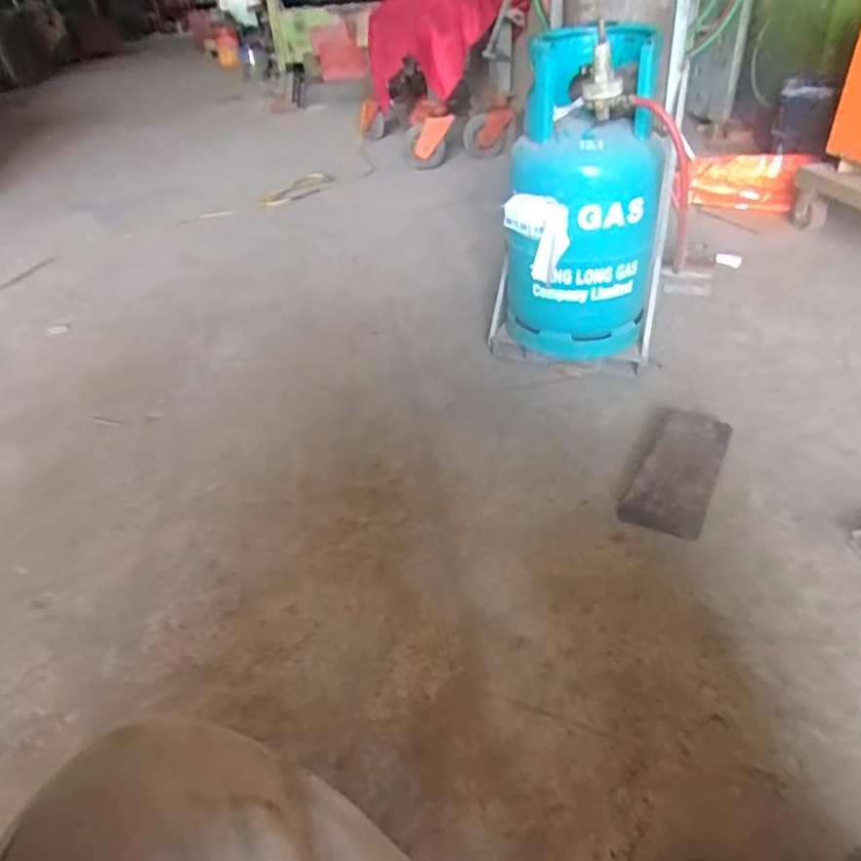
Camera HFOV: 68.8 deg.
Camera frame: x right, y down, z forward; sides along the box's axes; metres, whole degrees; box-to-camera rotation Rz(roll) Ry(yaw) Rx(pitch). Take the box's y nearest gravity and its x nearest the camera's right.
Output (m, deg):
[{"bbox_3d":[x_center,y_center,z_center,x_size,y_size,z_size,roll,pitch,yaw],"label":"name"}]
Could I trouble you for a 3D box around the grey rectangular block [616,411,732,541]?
[{"bbox_3d":[0.416,0.060,1.049,0.123,0.037,0.296,16,43,27],"label":"grey rectangular block"}]

